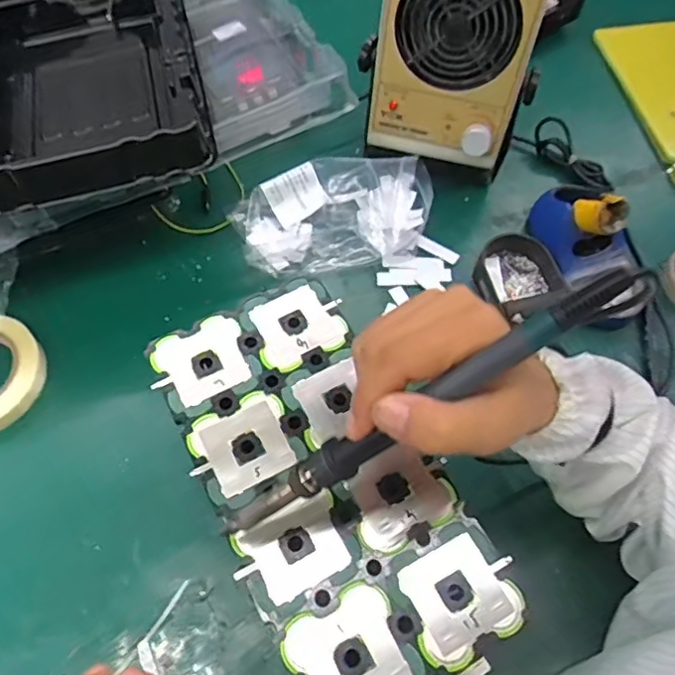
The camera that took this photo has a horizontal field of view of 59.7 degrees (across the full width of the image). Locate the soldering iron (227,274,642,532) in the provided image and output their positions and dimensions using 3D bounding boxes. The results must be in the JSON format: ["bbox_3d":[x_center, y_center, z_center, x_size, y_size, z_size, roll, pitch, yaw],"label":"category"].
[{"bbox_3d":[0.030,0.039,0.274,0.227,0.014,0.016,-37,63,23],"label":"soldering iron"}]

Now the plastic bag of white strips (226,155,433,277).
[{"bbox_3d":[-0.002,-0.134,0.624,0.210,0.056,0.115,-10,63,-6],"label":"plastic bag of white strips"}]

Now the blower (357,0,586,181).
[{"bbox_3d":[0.121,-0.294,0.587,0.166,0.227,0.132,10,63,4],"label":"blower"}]

